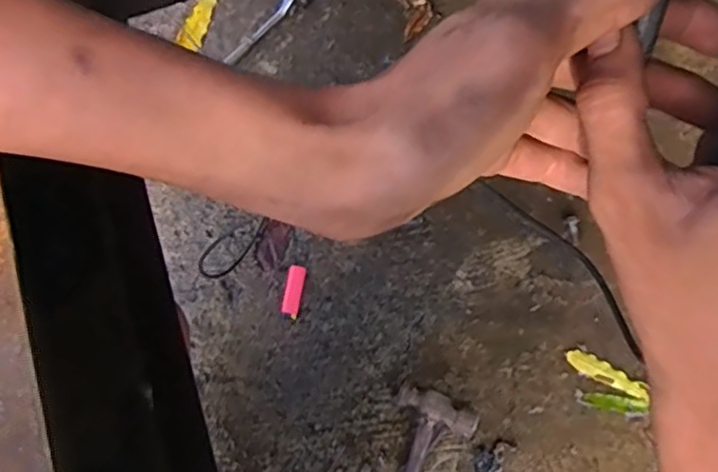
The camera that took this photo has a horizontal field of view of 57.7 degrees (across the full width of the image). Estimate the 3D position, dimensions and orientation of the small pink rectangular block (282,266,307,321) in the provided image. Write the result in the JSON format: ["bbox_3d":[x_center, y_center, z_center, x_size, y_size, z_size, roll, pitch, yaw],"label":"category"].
[{"bbox_3d":[-0.091,0.078,0.910,0.022,0.012,0.074,9,77,4],"label":"small pink rectangular block"}]

